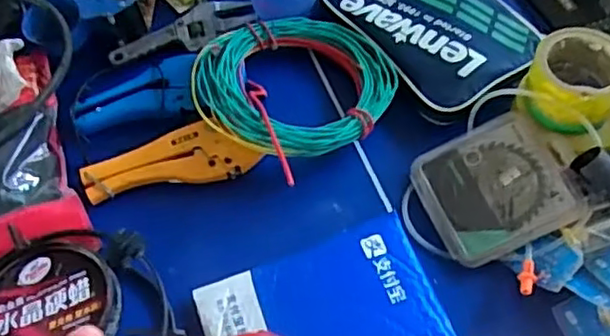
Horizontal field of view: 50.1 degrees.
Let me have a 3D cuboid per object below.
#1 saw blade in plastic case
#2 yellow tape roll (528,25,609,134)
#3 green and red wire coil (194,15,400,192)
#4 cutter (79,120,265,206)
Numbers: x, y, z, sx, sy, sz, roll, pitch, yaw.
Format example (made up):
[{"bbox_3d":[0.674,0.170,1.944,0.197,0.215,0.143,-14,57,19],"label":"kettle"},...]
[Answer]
[{"bbox_3d":[0.203,0.020,0.707,0.143,0.010,0.142,-26,60,5],"label":"saw blade in plastic case"},{"bbox_3d":[0.294,-0.092,0.713,0.097,0.068,0.105,-1,59,2],"label":"yellow tape roll"},{"bbox_3d":[-0.014,-0.106,0.765,0.213,0.075,0.222,-1,59,2],"label":"green and red wire coil"},{"bbox_3d":[-0.155,-0.011,0.753,0.193,0.018,0.073,-12,59,-4],"label":"cutter"}]

